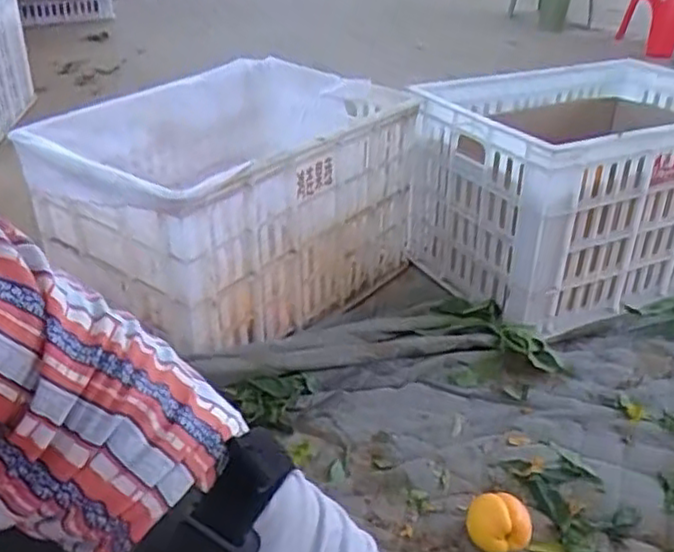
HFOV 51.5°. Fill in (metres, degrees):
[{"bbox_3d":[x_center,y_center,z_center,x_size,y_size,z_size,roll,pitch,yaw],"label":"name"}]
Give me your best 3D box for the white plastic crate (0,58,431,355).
[{"bbox_3d":[-0.163,-0.138,1.110,0.423,0.272,0.533,24,39,27],"label":"white plastic crate"}]

